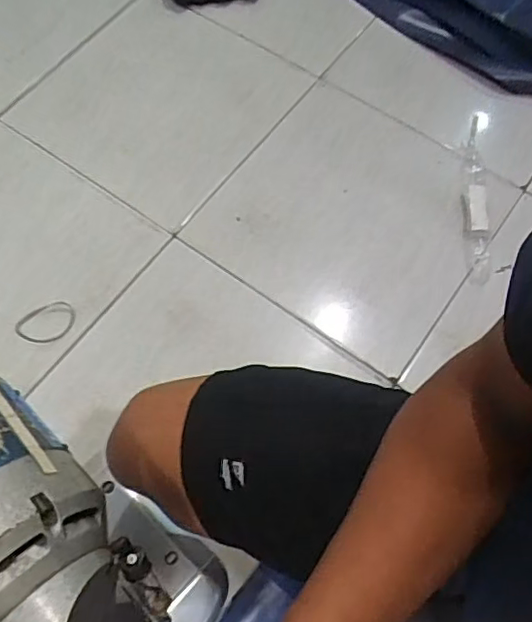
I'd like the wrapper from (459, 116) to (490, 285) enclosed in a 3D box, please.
[{"bbox_3d":[0.337,-0.181,0.947,0.039,0.028,0.299,5,66,-1],"label":"wrapper"}]

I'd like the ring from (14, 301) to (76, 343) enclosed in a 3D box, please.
[{"bbox_3d":[-0.316,0.018,0.850,0.083,0.006,0.051,-29,70,-15],"label":"ring"}]

